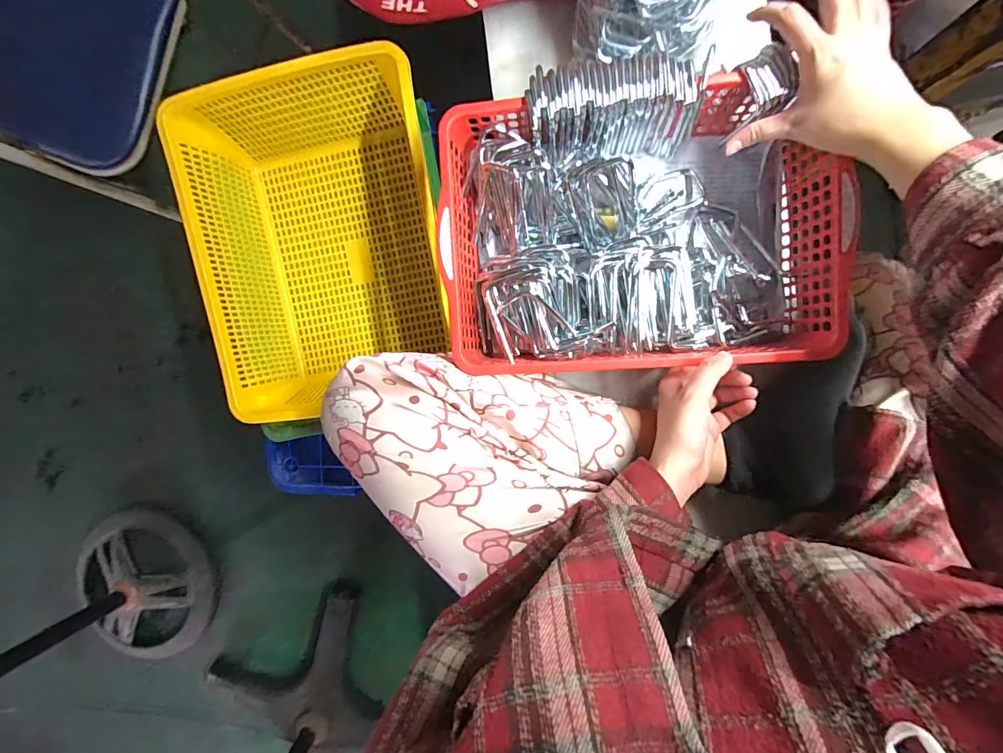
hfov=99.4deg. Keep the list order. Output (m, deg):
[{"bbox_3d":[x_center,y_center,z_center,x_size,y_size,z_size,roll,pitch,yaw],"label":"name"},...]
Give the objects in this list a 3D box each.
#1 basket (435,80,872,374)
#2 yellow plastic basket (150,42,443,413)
[{"bbox_3d":[0.130,-0.139,0.434,0.358,0.093,0.254,-3,93,7],"label":"basket"},{"bbox_3d":[-0.208,-0.166,0.570,0.285,0.187,0.382,-10,92,8],"label":"yellow plastic basket"}]

